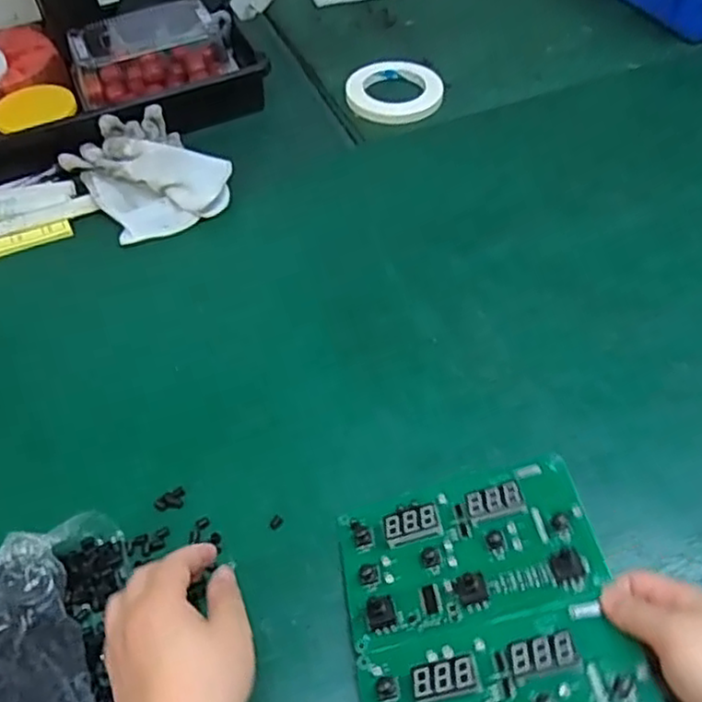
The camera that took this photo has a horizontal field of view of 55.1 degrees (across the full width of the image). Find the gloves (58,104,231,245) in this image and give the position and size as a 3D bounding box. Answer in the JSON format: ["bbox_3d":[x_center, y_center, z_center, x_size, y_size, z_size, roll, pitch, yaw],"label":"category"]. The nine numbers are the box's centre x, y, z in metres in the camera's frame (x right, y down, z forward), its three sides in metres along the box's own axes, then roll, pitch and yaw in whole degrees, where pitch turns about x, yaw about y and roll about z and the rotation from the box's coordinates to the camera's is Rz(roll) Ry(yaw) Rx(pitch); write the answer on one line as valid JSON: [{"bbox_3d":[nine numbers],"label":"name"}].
[{"bbox_3d":[-0.215,-0.193,0.724,0.140,0.043,0.168,-29,56,-18],"label":"gloves"}]

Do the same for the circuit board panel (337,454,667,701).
[{"bbox_3d":[0.081,0.167,0.413,0.165,0.017,0.200,-18,47,7],"label":"circuit board panel"}]

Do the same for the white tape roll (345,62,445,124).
[{"bbox_3d":[0.054,-0.318,0.824,0.115,0.013,0.115,-1,52,2],"label":"white tape roll"}]

